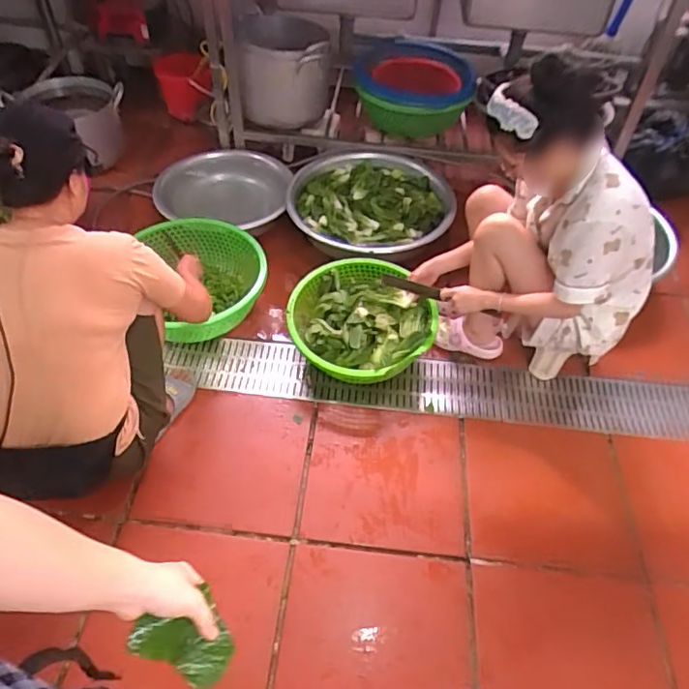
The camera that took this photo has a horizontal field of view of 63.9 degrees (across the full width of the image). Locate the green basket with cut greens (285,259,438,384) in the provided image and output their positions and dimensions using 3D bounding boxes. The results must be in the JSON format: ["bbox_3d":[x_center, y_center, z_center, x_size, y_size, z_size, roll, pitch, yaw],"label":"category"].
[{"bbox_3d":[0.039,-0.069,1.634,0.374,0.184,0.401,1,50,-2],"label":"green basket with cut greens"}]

